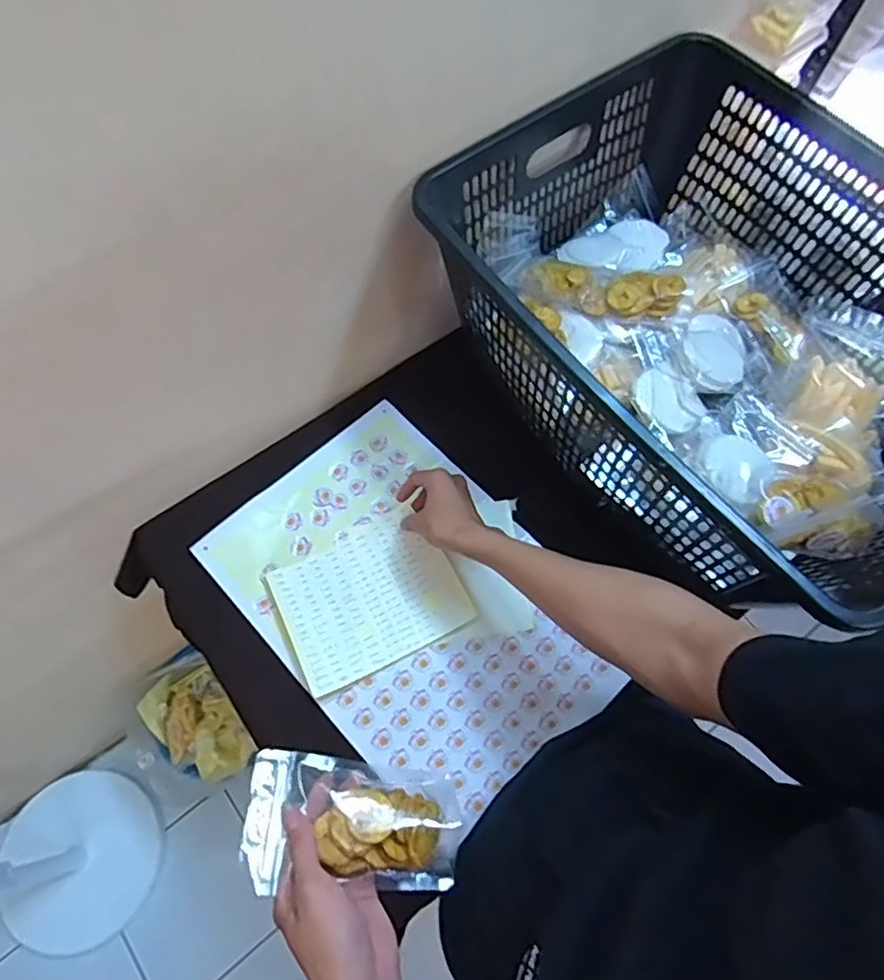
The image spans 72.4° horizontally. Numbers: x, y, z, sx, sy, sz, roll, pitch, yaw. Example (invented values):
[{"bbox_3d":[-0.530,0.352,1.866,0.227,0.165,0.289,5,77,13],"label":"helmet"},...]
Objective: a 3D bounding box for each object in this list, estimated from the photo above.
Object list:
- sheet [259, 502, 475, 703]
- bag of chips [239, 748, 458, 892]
[{"bbox_3d":[-0.089,0.128,0.730,0.203,0.025,0.162,-27,70,-13],"label":"sheet"},{"bbox_3d":[-0.069,0.270,0.484,0.171,0.027,0.091,16,67,-7],"label":"bag of chips"}]

